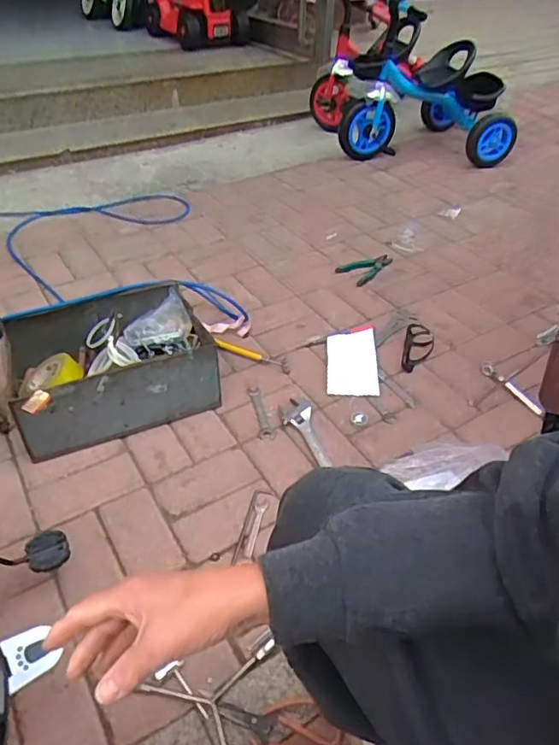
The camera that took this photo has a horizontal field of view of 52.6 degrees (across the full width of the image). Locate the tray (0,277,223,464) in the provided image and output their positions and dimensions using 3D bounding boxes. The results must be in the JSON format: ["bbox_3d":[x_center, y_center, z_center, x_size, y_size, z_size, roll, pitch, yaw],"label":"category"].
[{"bbox_3d":[-0.355,-0.021,1.205,0.405,0.208,0.279,-14,42,-18],"label":"tray"}]

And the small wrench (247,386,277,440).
[{"bbox_3d":[-0.040,0.086,1.233,0.038,0.005,0.159,-10,50,-8],"label":"small wrench"}]

